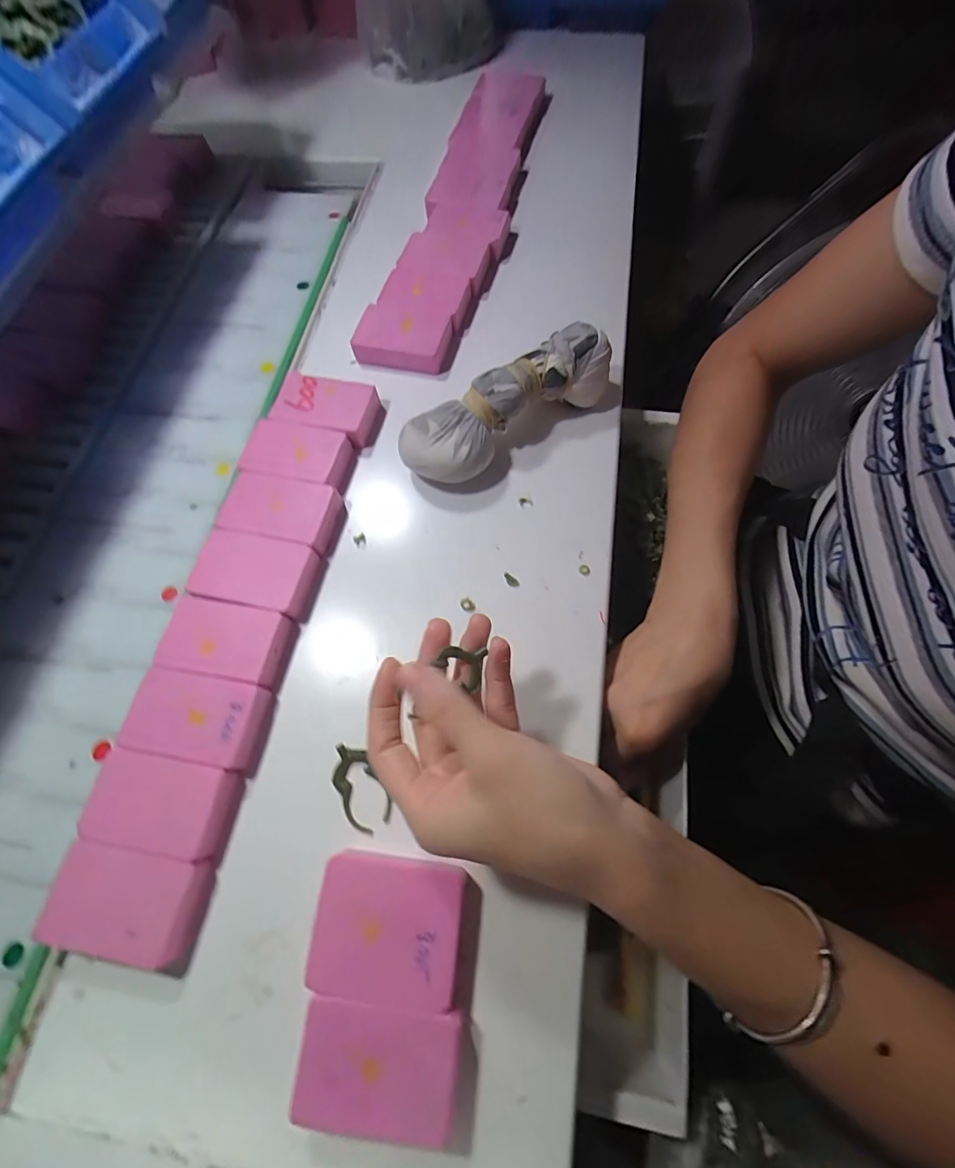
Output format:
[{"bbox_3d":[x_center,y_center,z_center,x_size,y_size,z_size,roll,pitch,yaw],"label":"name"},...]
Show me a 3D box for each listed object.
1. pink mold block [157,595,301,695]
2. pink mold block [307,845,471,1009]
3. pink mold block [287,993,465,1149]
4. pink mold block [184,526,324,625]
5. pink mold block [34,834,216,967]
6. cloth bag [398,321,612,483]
[{"bbox_3d":[-0.149,0.034,0.272,0.071,0.013,0.044,10,69,6],"label":"pink mold block"},{"bbox_3d":[-0.042,0.163,0.218,0.069,0.019,0.057,4,69,3],"label":"pink mold block"},{"bbox_3d":[-0.042,0.209,0.199,0.067,0.020,0.041,4,69,3],"label":"pink mold block"},{"bbox_3d":[-0.140,-0.007,0.288,0.075,0.016,0.046,12,69,6],"label":"pink mold block"},{"bbox_3d":[-0.173,0.157,0.225,0.074,0.014,0.044,7,69,5],"label":"pink mold block"},{"bbox_3d":[0.021,-0.116,0.307,0.151,0.049,0.042,-32,71,-10],"label":"cloth bag"}]

